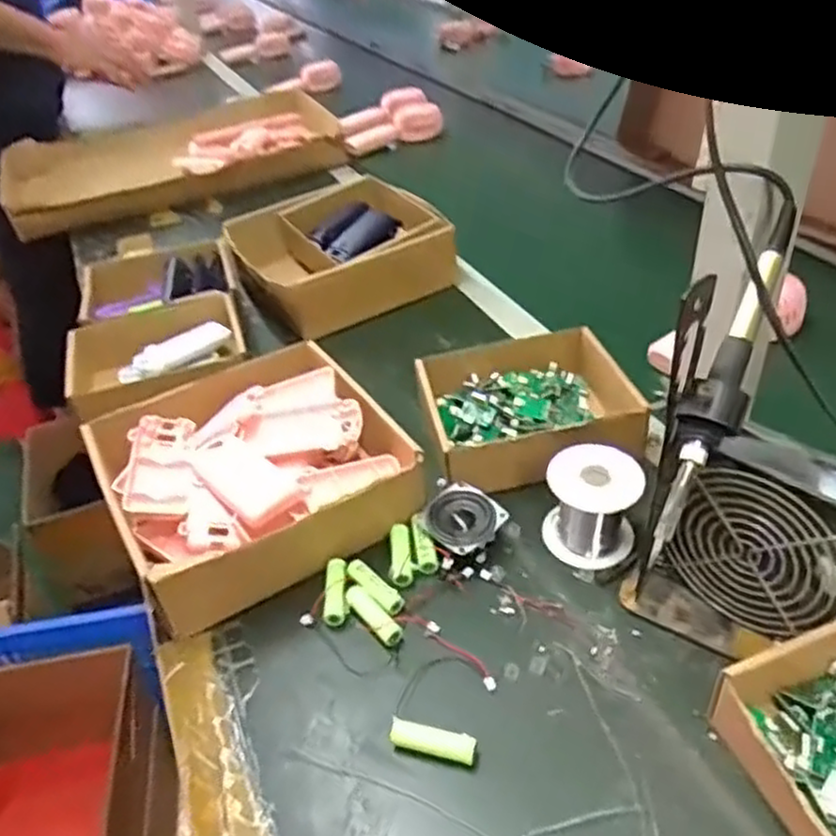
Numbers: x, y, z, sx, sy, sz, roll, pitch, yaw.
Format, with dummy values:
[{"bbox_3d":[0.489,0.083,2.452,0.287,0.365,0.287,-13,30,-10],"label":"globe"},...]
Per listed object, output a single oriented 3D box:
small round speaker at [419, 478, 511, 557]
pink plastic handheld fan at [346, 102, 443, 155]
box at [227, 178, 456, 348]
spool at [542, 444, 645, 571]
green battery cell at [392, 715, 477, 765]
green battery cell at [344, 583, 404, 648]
[{"bbox_3d":[0.034,0.079,0.562,0.052,0.029,0.051,-5,39,4],"label":"small round speaker"},{"bbox_3d":[-0.035,-0.505,1.303,0.193,0.049,0.061,-31,45,-29],"label":"pink plastic handheld fan"},{"bbox_3d":[-0.100,-0.201,0.893,0.219,0.084,0.221,-22,41,-20],"label":"box"},{"bbox_3d":[0.125,0.062,0.534,0.064,0.069,0.057,3,40,13],"label":"spool"},{"bbox_3d":[0.009,0.191,0.439,0.050,0.015,0.015,6,41,17],"label":"green battery cell"},{"bbox_3d":[-0.031,0.137,0.513,0.016,0.012,0.051,-33,45,-28],"label":"green battery cell"}]

